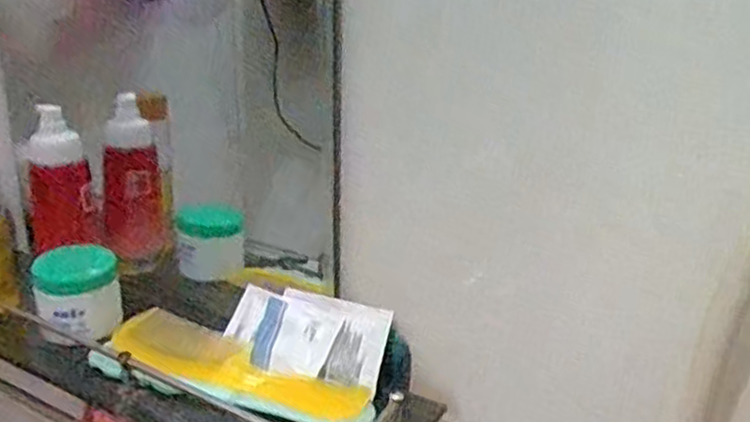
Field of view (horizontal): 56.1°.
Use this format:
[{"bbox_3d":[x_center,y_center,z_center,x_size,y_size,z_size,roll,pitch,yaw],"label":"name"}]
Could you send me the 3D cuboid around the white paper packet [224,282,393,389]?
[{"bbox_3d":[-0.048,0.082,0.474,0.119,0.054,0.008,9,-14,29],"label":"white paper packet"}]

